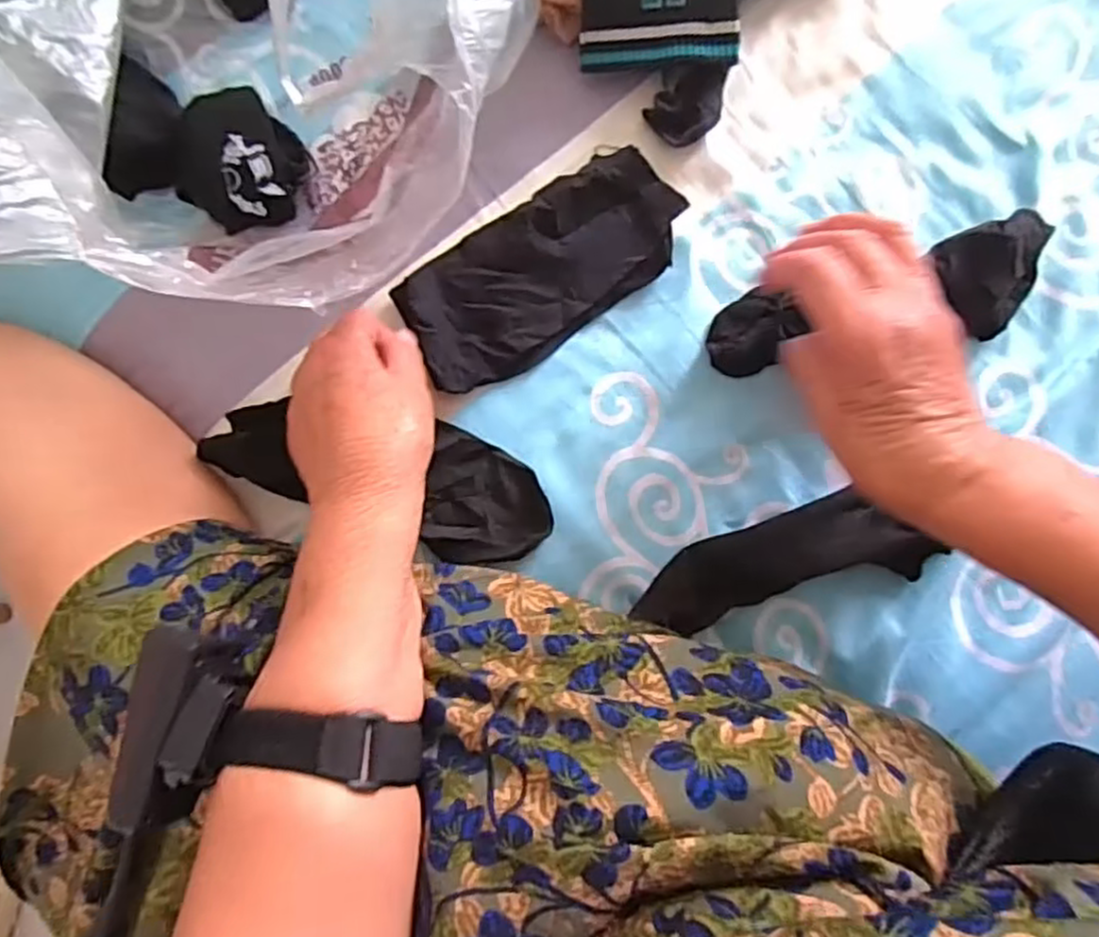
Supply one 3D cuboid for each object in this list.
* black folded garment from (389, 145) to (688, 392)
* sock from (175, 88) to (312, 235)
[{"bbox_3d":[-0.003,-0.110,0.403,0.157,0.020,0.077,-34,85,3],"label":"black folded garment"},{"bbox_3d":[-0.163,-0.163,0.393,0.059,0.047,0.065,23,88,4],"label":"sock"}]

